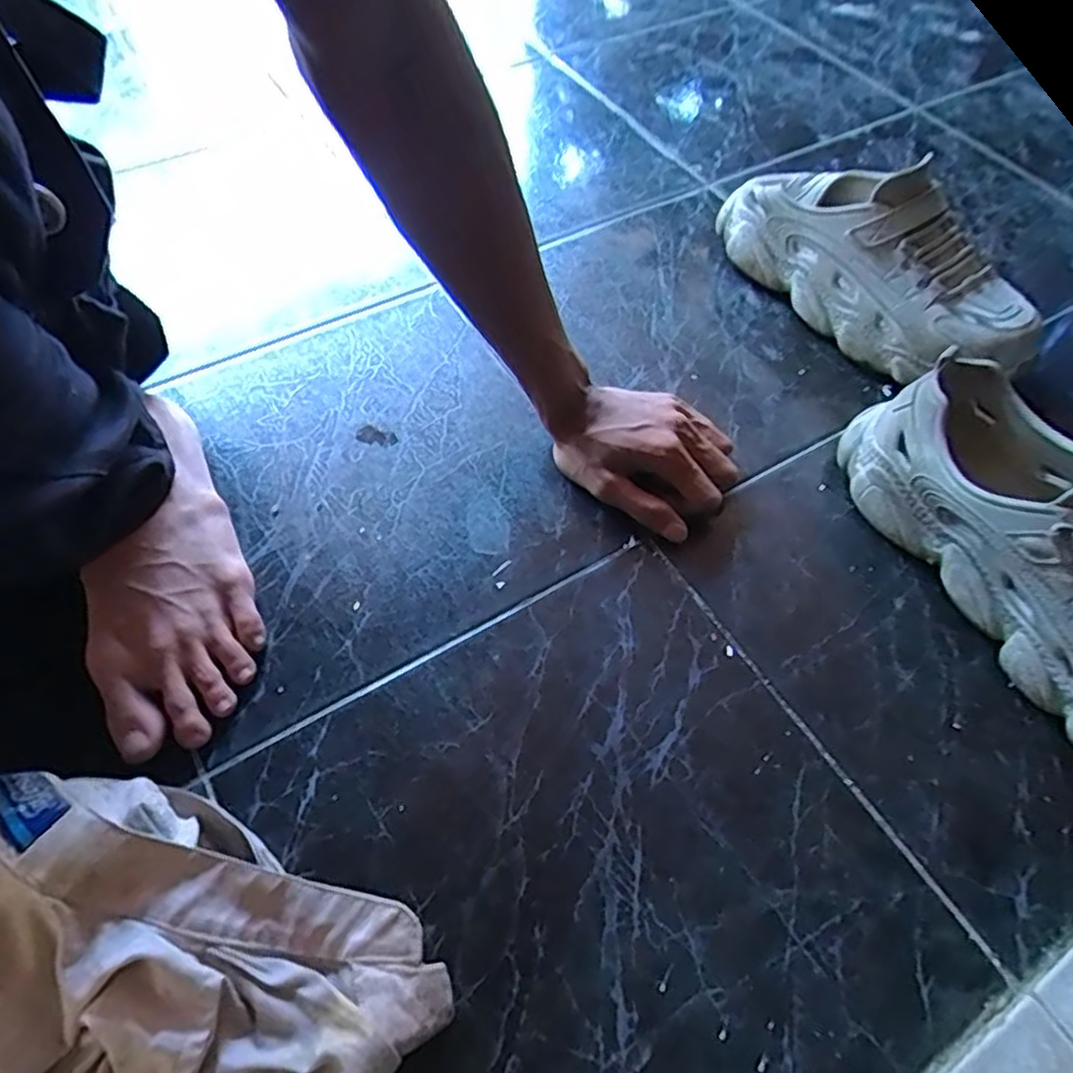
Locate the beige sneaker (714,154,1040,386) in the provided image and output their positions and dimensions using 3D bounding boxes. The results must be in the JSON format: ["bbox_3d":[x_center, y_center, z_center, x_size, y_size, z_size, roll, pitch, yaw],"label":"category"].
[{"bbox_3d":[0.271,-0.229,0.548,0.099,0.112,0.268,-31,64,-20],"label":"beige sneaker"}]

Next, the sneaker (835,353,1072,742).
[{"bbox_3d":[0.308,0.008,0.407,0.092,0.102,0.277,-23,61,-16],"label":"sneaker"}]

